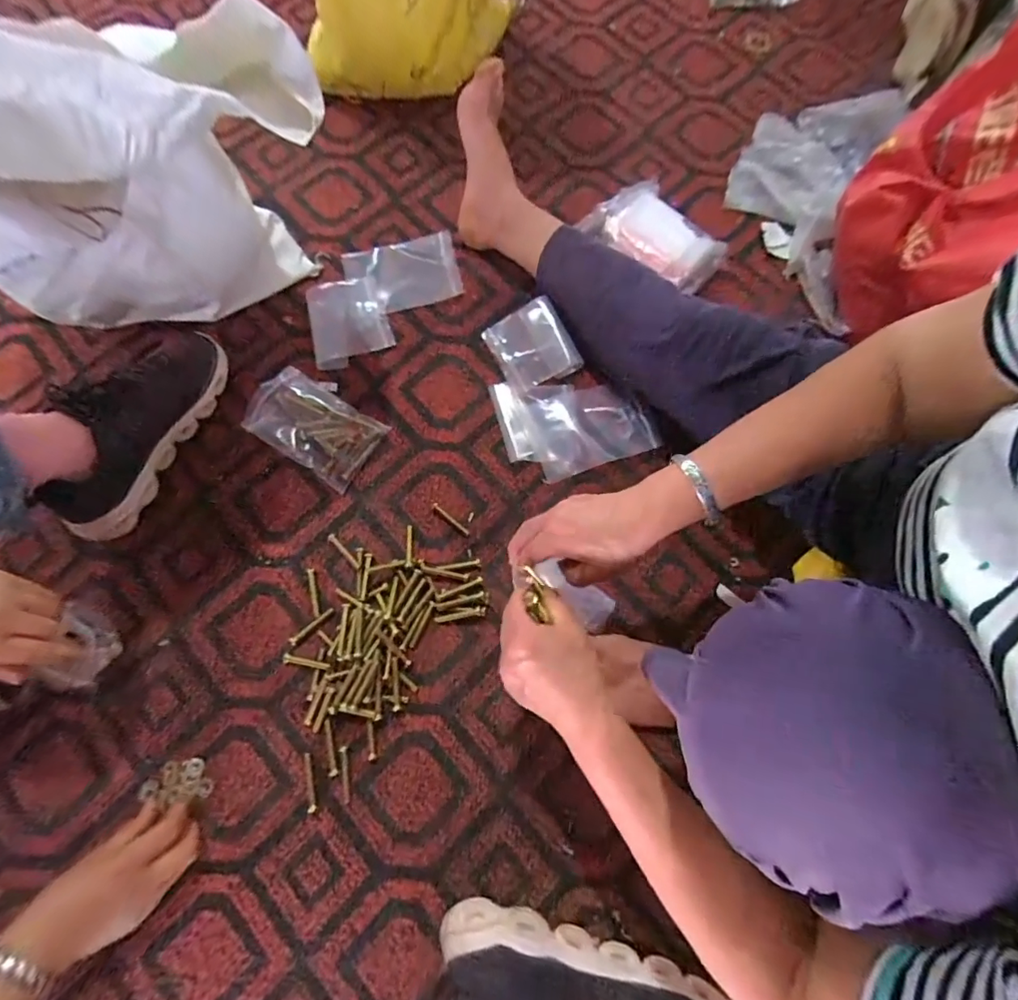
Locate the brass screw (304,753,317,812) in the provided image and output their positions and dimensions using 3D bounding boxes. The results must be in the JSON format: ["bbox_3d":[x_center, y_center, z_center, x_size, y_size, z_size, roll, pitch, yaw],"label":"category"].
[{"bbox_3d":[-0.201,0.285,0.497,0.008,0.004,0.053,-12,75,-5],"label":"brass screw"}]

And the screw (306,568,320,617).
[{"bbox_3d":[-0.214,0.100,0.539,0.009,0.005,0.053,-15,76,-5],"label":"screw"}]

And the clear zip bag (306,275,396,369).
[{"bbox_3d":[-0.210,-0.230,0.627,0.096,0.018,0.108,-22,76,-7],"label":"clear zip bag"}]

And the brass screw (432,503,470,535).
[{"bbox_3d":[-0.068,0.021,0.576,0.053,0.004,0.006,39,77,9],"label":"brass screw"}]

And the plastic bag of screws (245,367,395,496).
[{"bbox_3d":[-0.233,-0.091,0.592,0.148,0.022,0.097,32,76,7],"label":"plastic bag of screws"}]

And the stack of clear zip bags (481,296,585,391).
[{"bbox_3d":[0.030,-0.196,0.625,0.093,0.025,0.107,-26,77,-8],"label":"stack of clear zip bags"}]

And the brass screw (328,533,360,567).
[{"bbox_3d":[-0.186,0.057,0.556,0.053,0.005,0.008,42,78,9],"label":"brass screw"}]

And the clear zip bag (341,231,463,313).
[{"bbox_3d":[-0.142,-0.303,0.653,0.144,0.018,0.095,-12,75,-5],"label":"clear zip bag"}]

